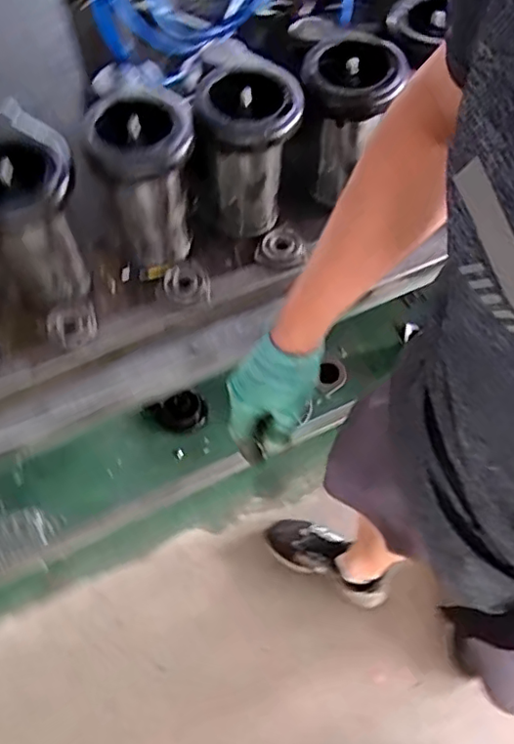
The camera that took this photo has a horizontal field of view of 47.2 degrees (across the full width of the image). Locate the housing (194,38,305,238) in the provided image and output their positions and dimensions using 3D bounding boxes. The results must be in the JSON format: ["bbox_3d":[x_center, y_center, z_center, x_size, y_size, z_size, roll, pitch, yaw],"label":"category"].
[{"bbox_3d":[-0.008,-0.283,0.741,0.110,0.179,0.154,-3,62,-2],"label":"housing"}]

